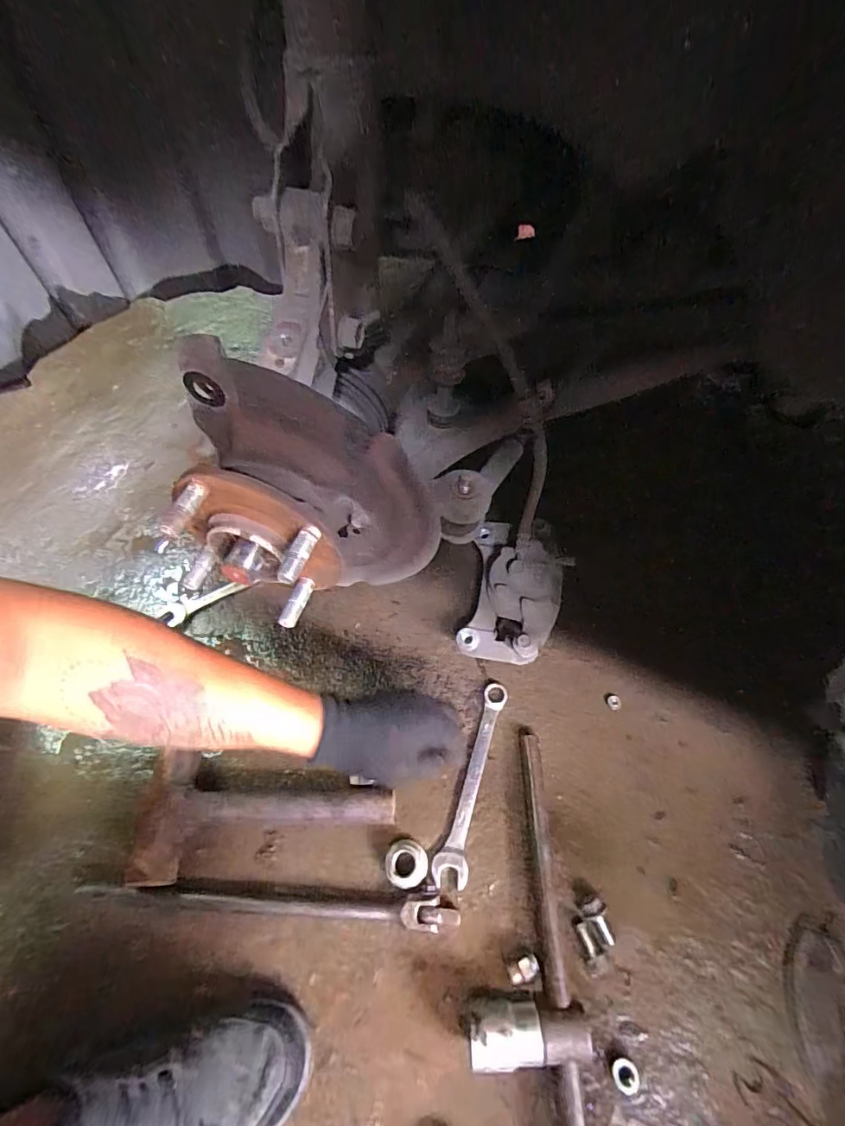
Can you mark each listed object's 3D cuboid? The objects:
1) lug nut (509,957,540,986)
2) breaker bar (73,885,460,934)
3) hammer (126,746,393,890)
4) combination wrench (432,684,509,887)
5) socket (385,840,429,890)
[{"bbox_3d":[0.088,0.356,0.421,0.027,0.014,0.017,-18,59,-7],"label":"lug nut"},{"bbox_3d":[-0.154,0.326,0.466,0.372,0.020,0.025,1,59,5],"label":"breaker bar"},{"bbox_3d":[-0.157,0.256,0.494,0.258,0.045,0.121,-2,58,4],"label":"hammer"},{"bbox_3d":[0.055,0.229,0.515,0.031,0.008,0.204,14,61,13],"label":"combination wrench"},{"bbox_3d":[-0.015,0.295,0.472,0.040,0.022,0.039,-4,58,3],"label":"socket"}]

